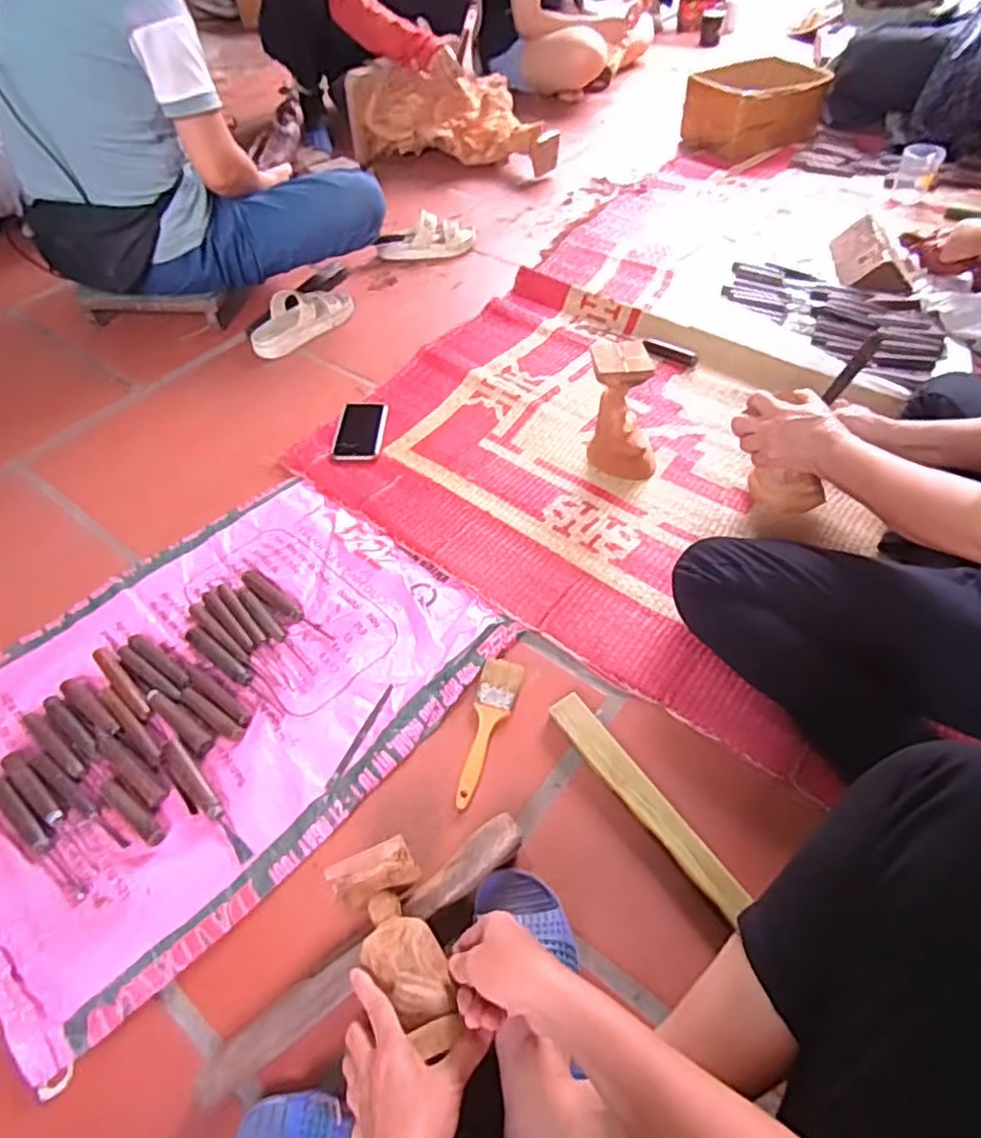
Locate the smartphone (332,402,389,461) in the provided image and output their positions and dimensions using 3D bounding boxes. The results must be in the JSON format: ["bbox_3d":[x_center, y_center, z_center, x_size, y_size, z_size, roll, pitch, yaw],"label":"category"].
[{"bbox_3d":[-0.215,-0.237,1.112,0.076,0.013,0.152,-2,51,2],"label":"smartphone"}]

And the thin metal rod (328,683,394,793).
[{"bbox_3d":[-0.149,0.190,0.766,0.011,0.004,0.138,14,52,19],"label":"thin metal rod"}]

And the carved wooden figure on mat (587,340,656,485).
[{"bbox_3d":[0.200,-0.230,0.989,0.104,0.174,0.095,0,51,3],"label":"carved wooden figure on mat"}]

